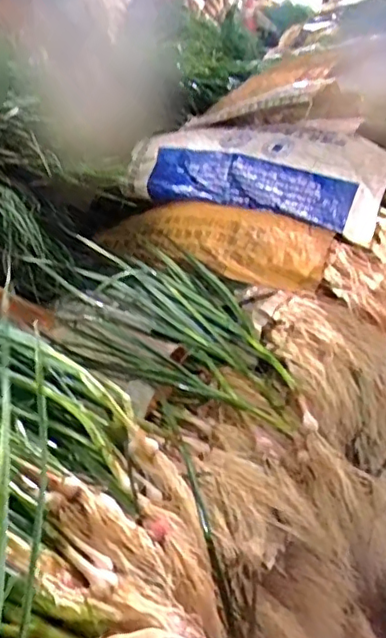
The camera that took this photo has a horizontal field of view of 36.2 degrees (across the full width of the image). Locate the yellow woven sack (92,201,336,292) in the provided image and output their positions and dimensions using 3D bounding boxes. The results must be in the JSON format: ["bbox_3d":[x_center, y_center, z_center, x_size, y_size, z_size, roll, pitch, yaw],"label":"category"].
[{"bbox_3d":[0.023,-0.150,1.042,0.451,0.077,0.143,16,33,26],"label":"yellow woven sack"}]

